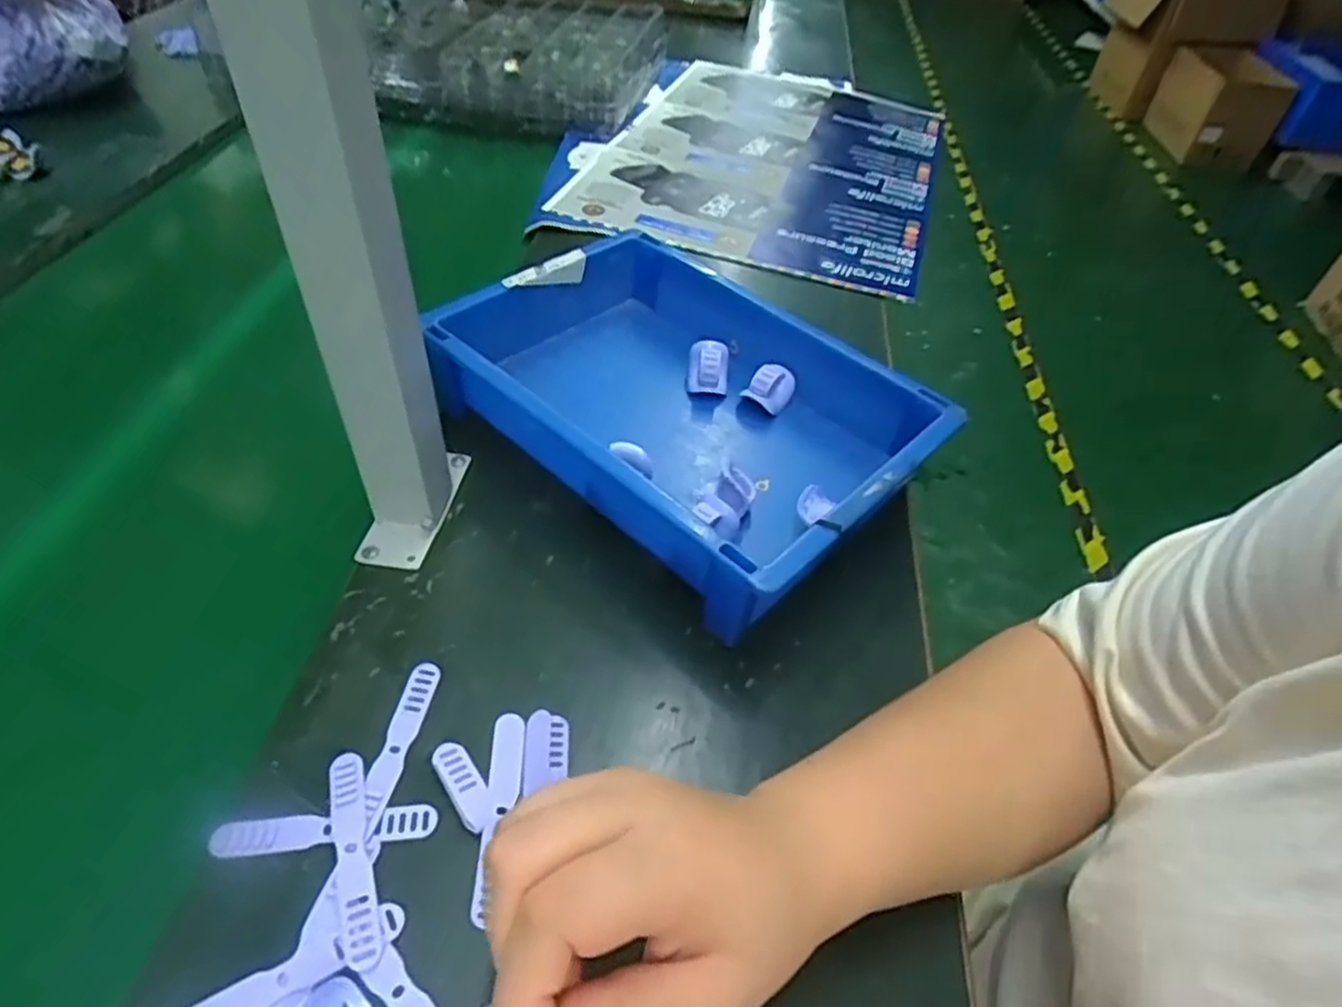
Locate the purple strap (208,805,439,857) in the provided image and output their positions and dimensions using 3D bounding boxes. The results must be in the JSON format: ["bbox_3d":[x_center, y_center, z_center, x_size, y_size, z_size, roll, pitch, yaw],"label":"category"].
[{"bbox_3d":[-0.153,0.145,0.327,0.093,0.004,0.016,-1,44,-8],"label":"purple strap"}]

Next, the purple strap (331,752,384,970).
[{"bbox_3d":[-0.138,0.150,0.319,0.014,0.009,0.092,-14,50,-18],"label":"purple strap"}]

